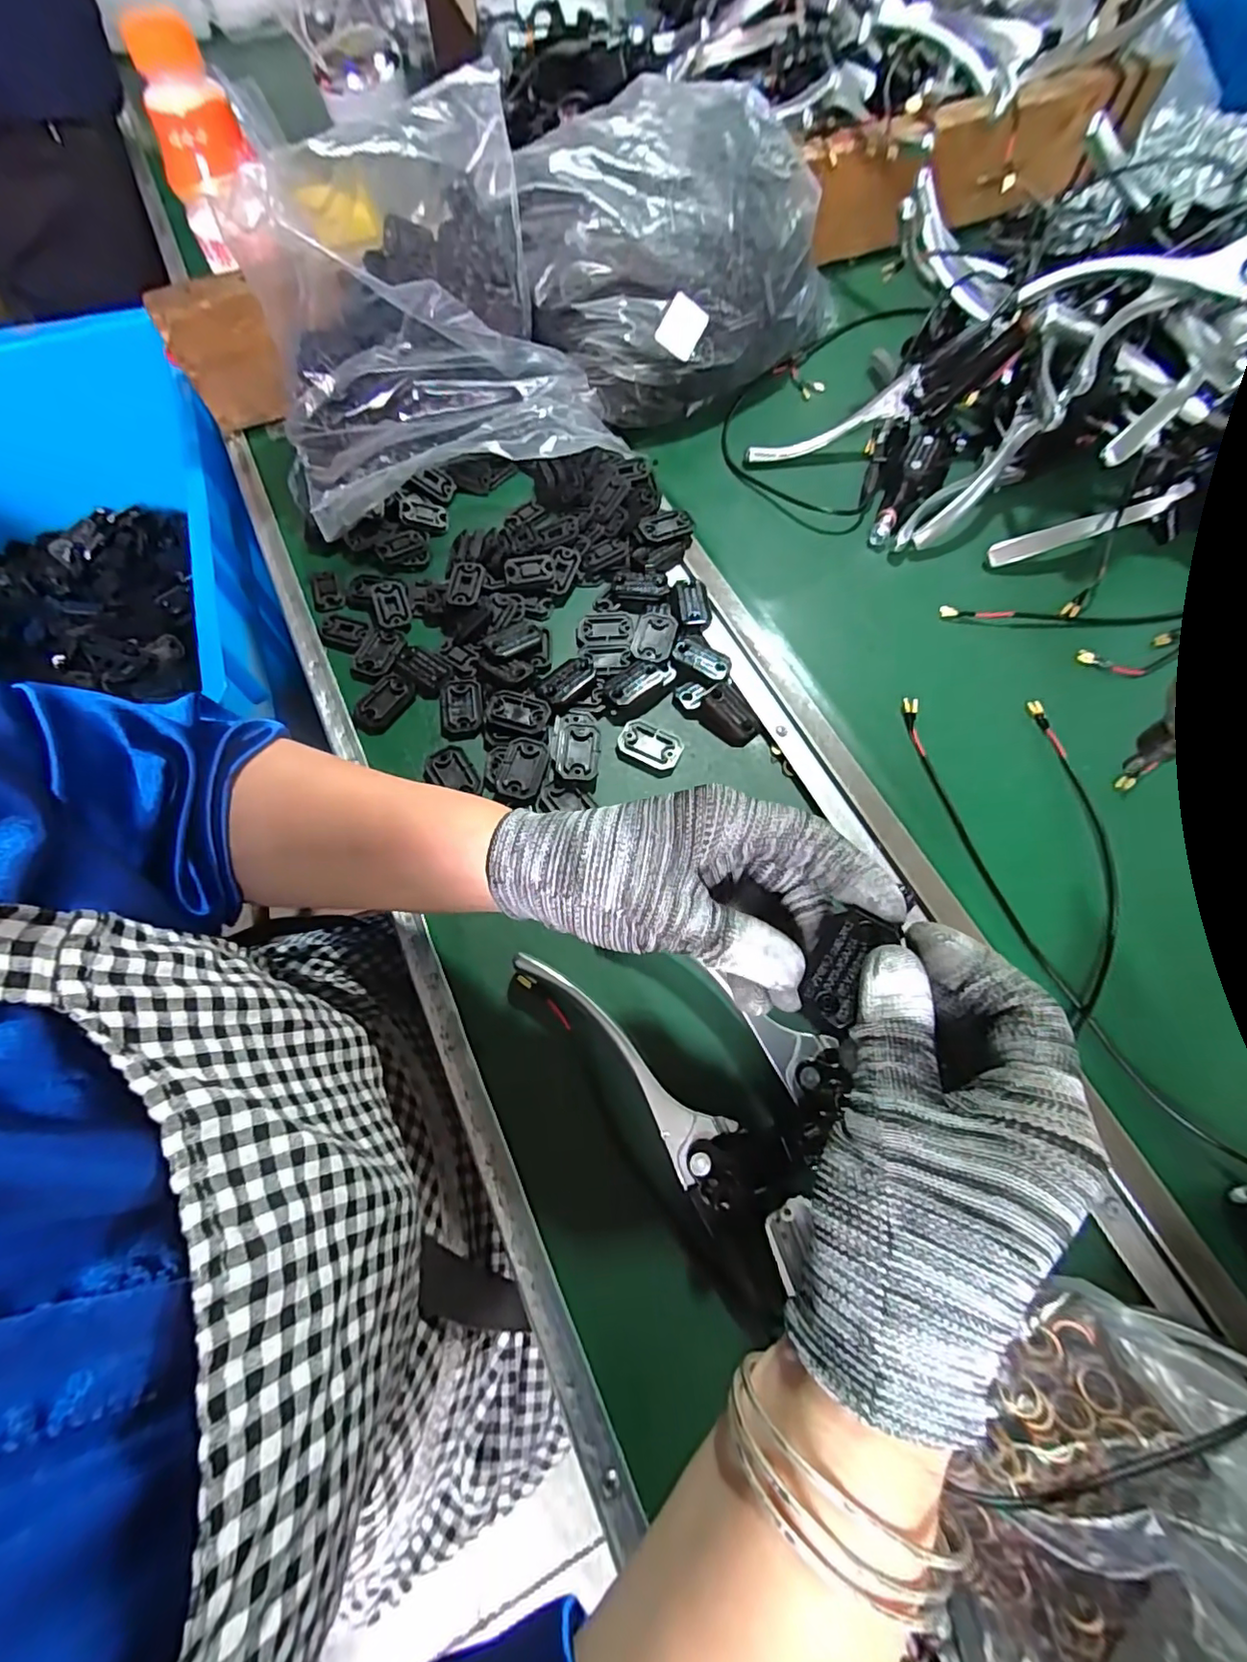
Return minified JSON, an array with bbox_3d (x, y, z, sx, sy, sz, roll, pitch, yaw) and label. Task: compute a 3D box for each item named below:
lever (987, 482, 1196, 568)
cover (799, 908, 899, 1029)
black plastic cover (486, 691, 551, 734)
[{"bbox_3d":[0.350,-0.232,0.444,0.137,0.042,0.014,-12,67,-5],"label":"lever"},{"bbox_3d":[0.083,0.051,0.222,0.022,0.007,0.041,25,91,10],"label":"cover"},{"bbox_3d":[-0.071,-0.078,0.391,0.042,0.007,0.028,16,68,6],"label":"black plastic cover"}]

